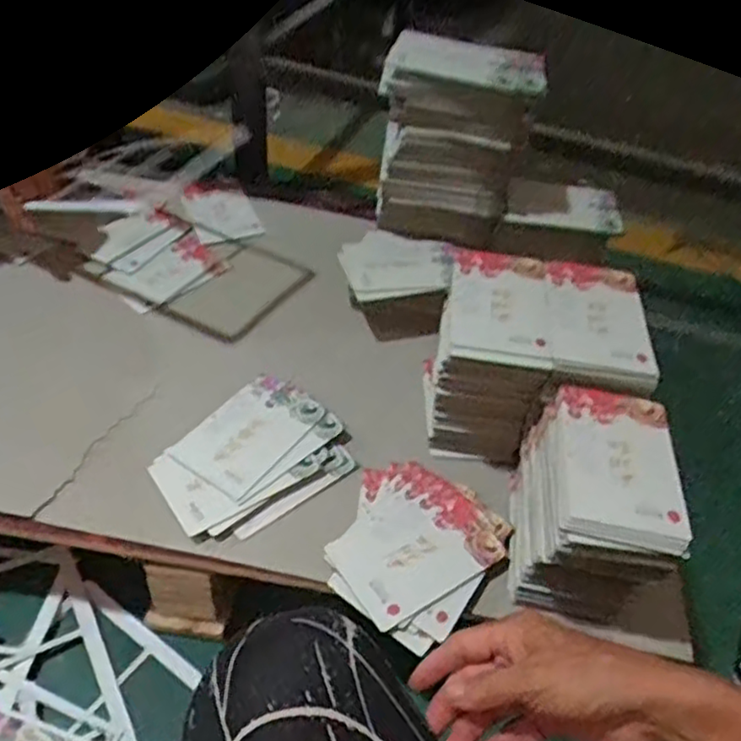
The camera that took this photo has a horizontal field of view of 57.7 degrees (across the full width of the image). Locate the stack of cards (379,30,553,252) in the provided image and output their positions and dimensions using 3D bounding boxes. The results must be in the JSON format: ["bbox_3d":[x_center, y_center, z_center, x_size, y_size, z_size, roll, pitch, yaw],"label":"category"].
[{"bbox_3d":[0.094,-0.254,0.775,0.162,0.205,0.083,16,46,10],"label":"stack of cards"}]

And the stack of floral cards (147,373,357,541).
[{"bbox_3d":[-0.113,0.079,0.641,0.172,0.014,0.131,-30,55,-30],"label":"stack of floral cards"}]

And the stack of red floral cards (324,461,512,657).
[{"bbox_3d":[0.036,0.148,0.591,0.137,0.028,0.161,30,50,22],"label":"stack of red floral cards"}]

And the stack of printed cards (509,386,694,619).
[{"bbox_3d":[0.182,0.110,0.559,0.100,0.128,0.143,10,45,3],"label":"stack of printed cards"}]

